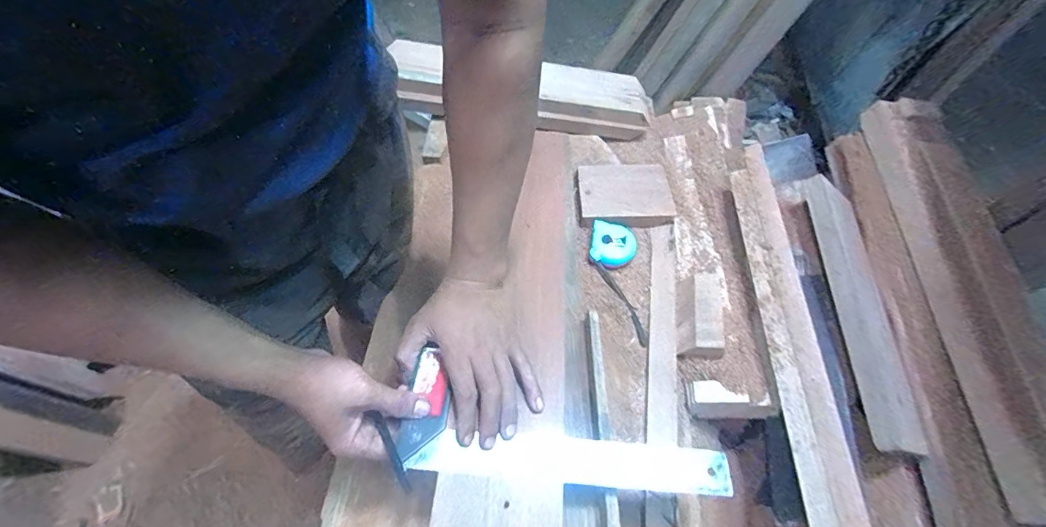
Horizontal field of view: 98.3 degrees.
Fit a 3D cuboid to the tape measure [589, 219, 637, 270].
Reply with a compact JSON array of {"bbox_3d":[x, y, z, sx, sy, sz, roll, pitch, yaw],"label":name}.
[{"bbox_3d":[0.132,-0.023,0.668,0.063,0.035,0.071,11,60,6],"label":"tape measure"}]

